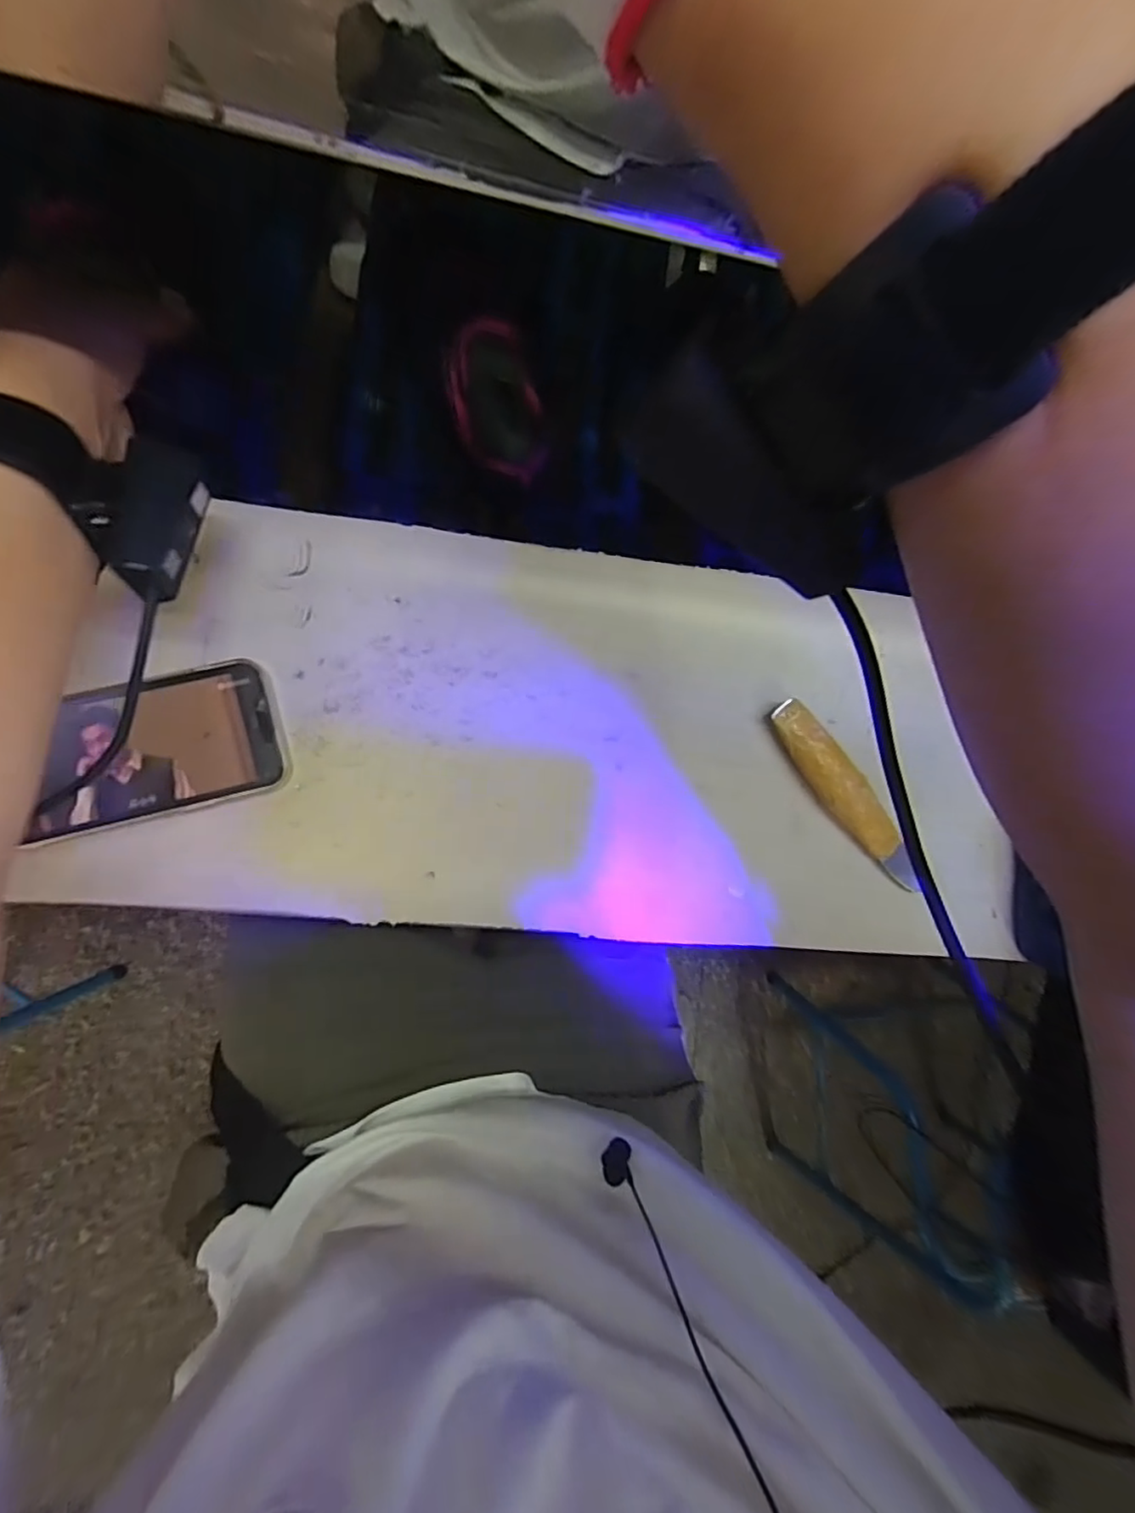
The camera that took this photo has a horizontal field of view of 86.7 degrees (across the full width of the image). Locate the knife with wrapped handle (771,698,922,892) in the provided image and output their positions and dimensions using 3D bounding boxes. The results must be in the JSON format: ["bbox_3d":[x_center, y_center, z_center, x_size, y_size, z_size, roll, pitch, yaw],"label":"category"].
[{"bbox_3d":[0.199,0.028,0.431,0.030,0.020,0.161,-39,96,-7],"label":"knife with wrapped handle"}]

